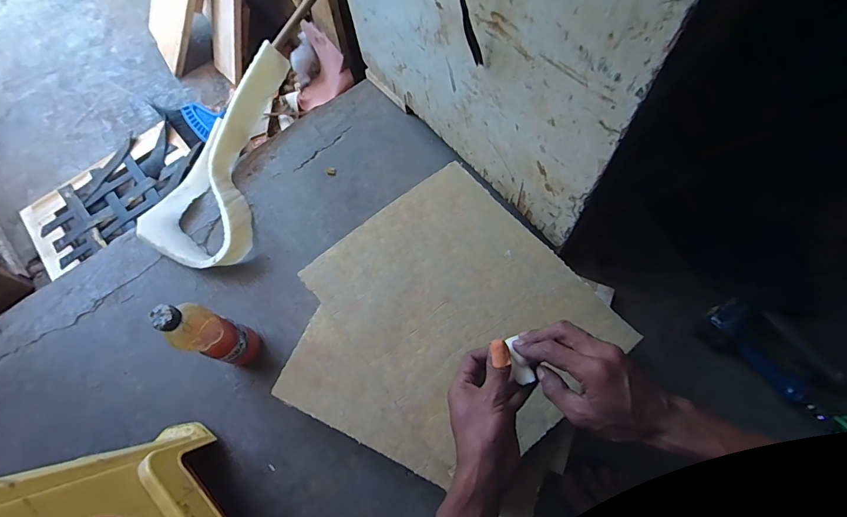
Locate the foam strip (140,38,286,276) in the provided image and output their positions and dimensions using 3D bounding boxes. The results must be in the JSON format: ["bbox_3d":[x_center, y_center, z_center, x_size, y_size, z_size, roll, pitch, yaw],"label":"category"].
[{"bbox_3d":[-0.423,-0.216,0.817,0.207,0.079,0.482,3,69,2],"label":"foam strip"}]

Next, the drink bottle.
[{"bbox_3d":[-0.309,0.115,0.601,0.054,0.221,0.062,15,70,7],"label":"drink bottle"}]

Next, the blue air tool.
[{"bbox_3d":[0.554,0.147,0.642,0.077,0.037,0.198,-38,72,-13],"label":"blue air tool"}]

